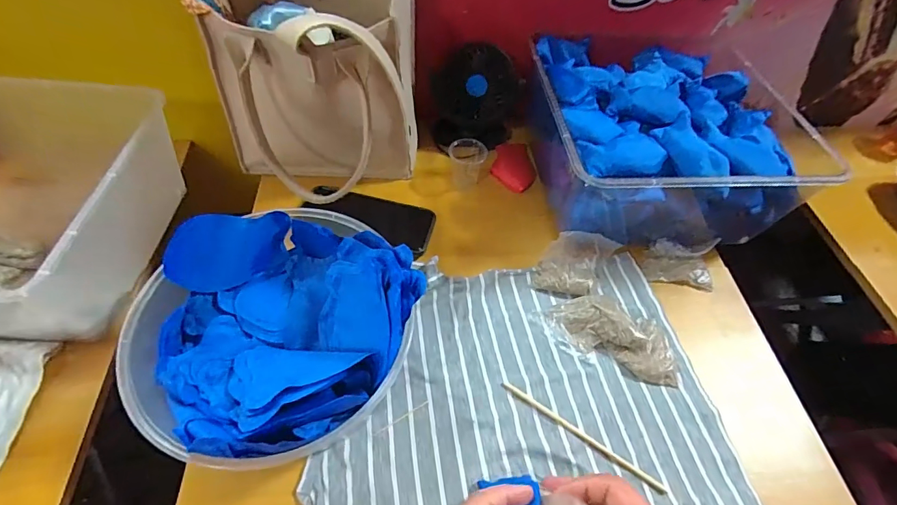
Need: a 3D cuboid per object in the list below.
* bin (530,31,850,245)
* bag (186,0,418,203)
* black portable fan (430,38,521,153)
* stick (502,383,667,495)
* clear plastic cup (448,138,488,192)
[{"bbox_3d":[0.265,-0.151,0.570,0.312,0.139,0.307,-1,54,-5],"label":"bin"},{"bbox_3d":[-0.150,-0.178,0.508,0.229,0.227,0.235,-2,54,-6],"label":"bag"},{"bbox_3d":[0.036,-0.212,0.606,0.116,0.134,0.058,-5,55,-8],"label":"black portable fan"},{"bbox_3d":[0.124,0.171,0.408,0.163,0.004,0.008,31,58,17],"label":"stick"},{"bbox_3d":[0.023,-0.120,0.583,0.049,0.053,0.053,14,54,6],"label":"clear plastic cup"}]

